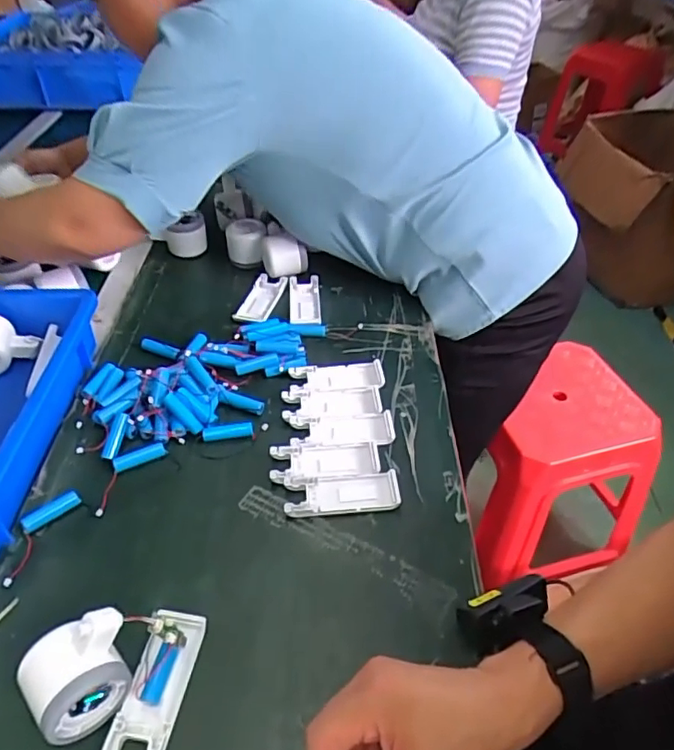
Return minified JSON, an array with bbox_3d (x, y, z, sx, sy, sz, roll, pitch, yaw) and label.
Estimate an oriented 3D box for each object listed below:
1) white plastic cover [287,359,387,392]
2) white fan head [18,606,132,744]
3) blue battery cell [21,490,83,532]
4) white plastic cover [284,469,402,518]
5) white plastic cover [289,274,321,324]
[{"bbox_3d":[0.001,0.000,0.637,0.103,0.009,0.042,-4,43,-5],"label":"white plastic cover"},{"bbox_3d":[-0.169,0.201,0.380,0.067,0.064,0.052,-30,51,-29],"label":"white fan head"},{"bbox_3d":[-0.252,0.121,0.501,0.014,0.014,0.050,34,53,31],"label":"blue battery cell"},{"bbox_3d":[0.005,0.108,0.521,0.103,0.010,0.041,-4,43,-5],"label":"white plastic cover"},{"bbox_3d":[-0.042,-0.096,0.727,0.040,0.017,0.090,-2,43,-3],"label":"white plastic cover"}]

